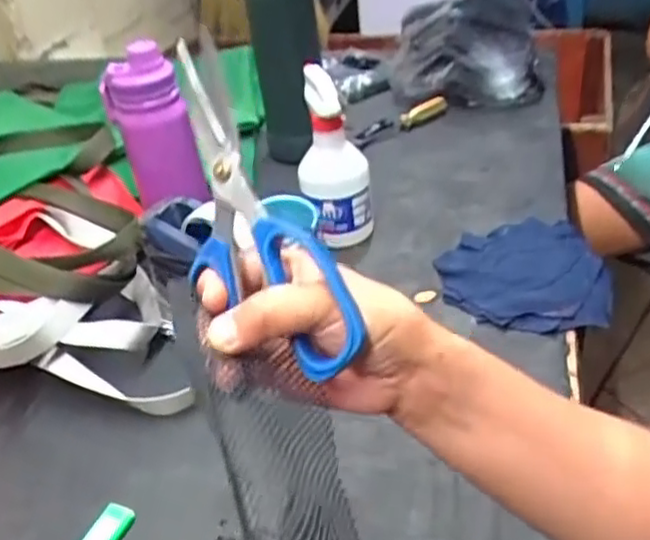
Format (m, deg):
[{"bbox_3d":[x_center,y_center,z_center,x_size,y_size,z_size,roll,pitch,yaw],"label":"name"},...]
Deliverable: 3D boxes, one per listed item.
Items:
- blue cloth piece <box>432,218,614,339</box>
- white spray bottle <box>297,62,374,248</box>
[{"bbox_3d":[0.200,0.004,0.699,0.162,0.029,0.166,0,35,10],"label":"blue cloth piece"},{"bbox_3d":[0.009,-0.116,0.753,0.073,0.199,0.081,-7,35,2],"label":"white spray bottle"}]

